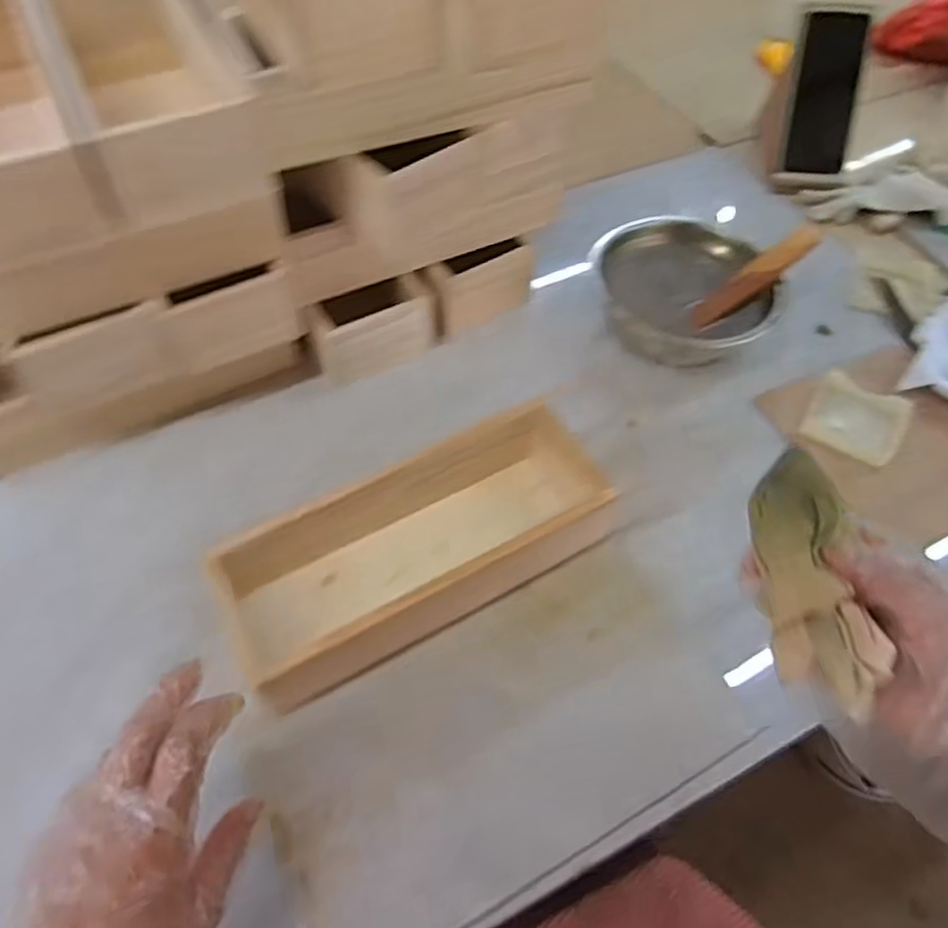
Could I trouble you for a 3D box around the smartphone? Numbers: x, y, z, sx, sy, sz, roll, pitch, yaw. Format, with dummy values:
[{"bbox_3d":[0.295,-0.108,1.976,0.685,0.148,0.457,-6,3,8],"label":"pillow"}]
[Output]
[{"bbox_3d":[0.392,-0.418,0.795,0.068,0.167,0.012,13,24,26],"label":"smartphone"}]

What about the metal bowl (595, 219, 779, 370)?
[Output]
[{"bbox_3d":[0.192,-0.159,0.662,0.155,0.051,0.143,1,55,-1],"label":"metal bowl"}]

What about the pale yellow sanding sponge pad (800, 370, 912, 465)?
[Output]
[{"bbox_3d":[0.325,-0.041,0.600,0.072,0.008,0.070,28,74,12],"label":"pale yellow sanding sponge pad"}]

